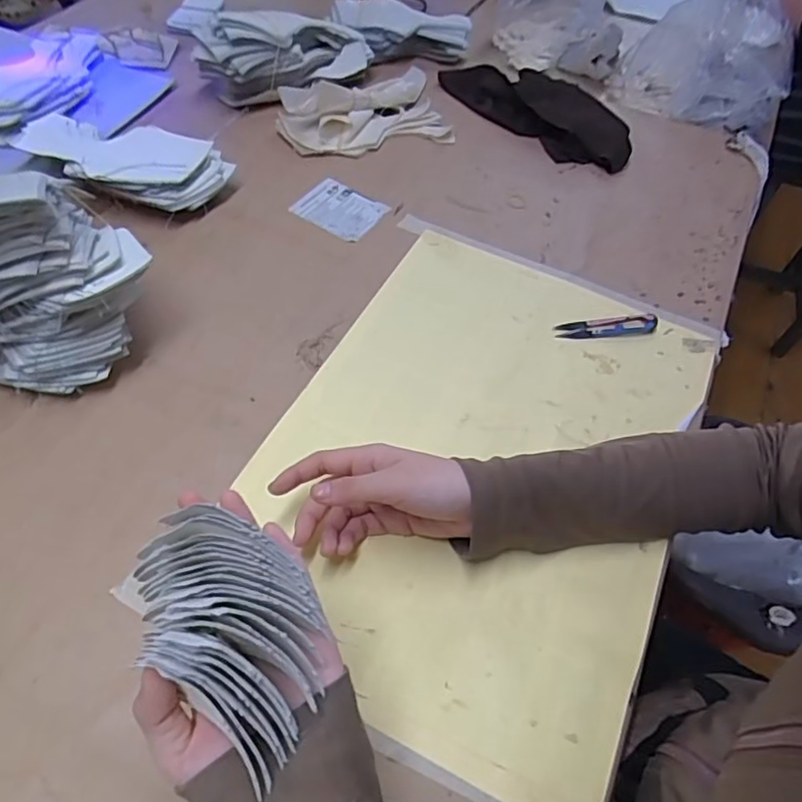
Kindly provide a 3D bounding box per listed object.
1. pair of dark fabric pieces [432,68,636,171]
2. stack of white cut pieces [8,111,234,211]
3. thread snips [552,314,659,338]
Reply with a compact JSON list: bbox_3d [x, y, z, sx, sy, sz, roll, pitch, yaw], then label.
[{"bbox_3d":[0.174,-0.376,0.764,0.270,0.036,0.095,39,60,20],"label":"pair of dark fabric pieces"},{"bbox_3d":[-0.298,-0.255,0.642,0.228,0.043,0.107,20,56,9],"label":"stack of white cut pieces"},{"bbox_3d":[0.197,-0.072,0.575,0.101,0.006,0.021,-6,56,-9],"label":"thread snips"}]

